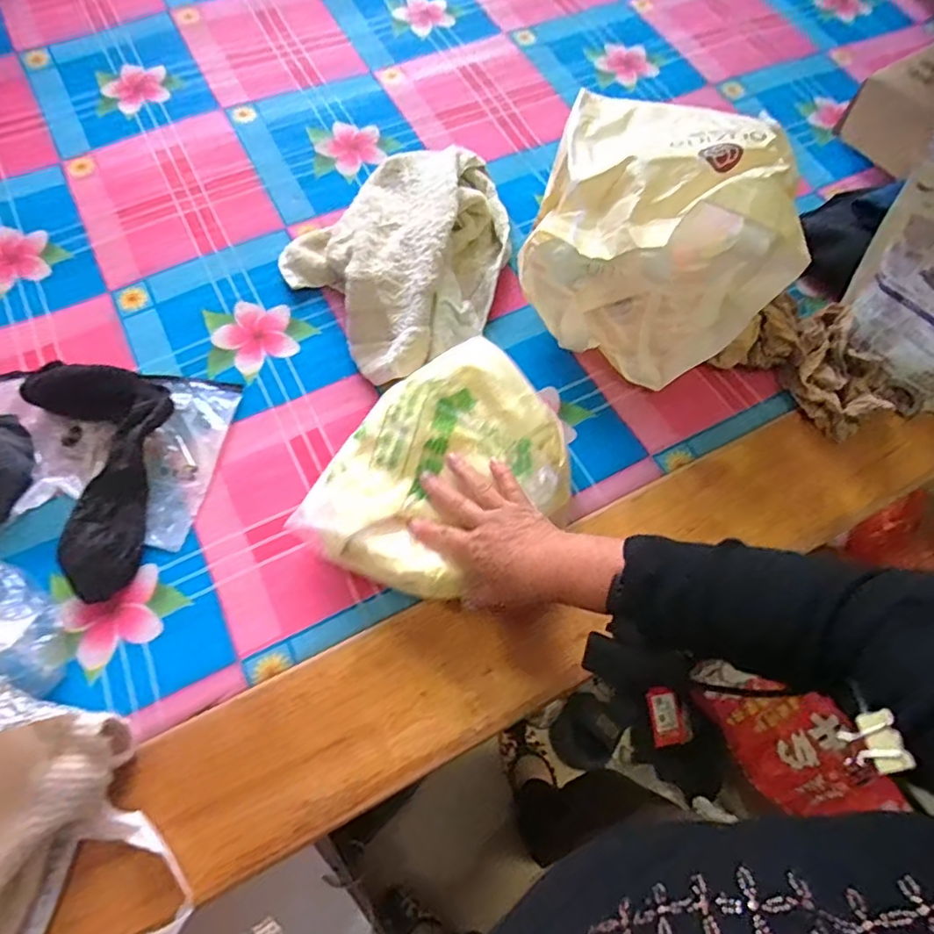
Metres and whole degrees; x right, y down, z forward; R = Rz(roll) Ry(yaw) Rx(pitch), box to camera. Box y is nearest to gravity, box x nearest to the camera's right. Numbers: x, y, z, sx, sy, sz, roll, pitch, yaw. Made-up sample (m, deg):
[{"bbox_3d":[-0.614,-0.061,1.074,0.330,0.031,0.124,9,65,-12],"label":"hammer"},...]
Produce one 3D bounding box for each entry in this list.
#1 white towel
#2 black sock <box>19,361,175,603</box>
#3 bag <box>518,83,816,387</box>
[{"bbox_3d":[-0.051,-0.264,0.722,0.304,0.091,0.284,-37,74,-18],"label":"white towel"},{"bbox_3d":[-0.353,-0.003,0.612,0.125,0.058,0.247,-23,70,-13],"label":"black sock"},{"bbox_3d":[0.215,-0.271,0.677,0.261,0.206,0.302,18,67,3],"label":"bag"}]

